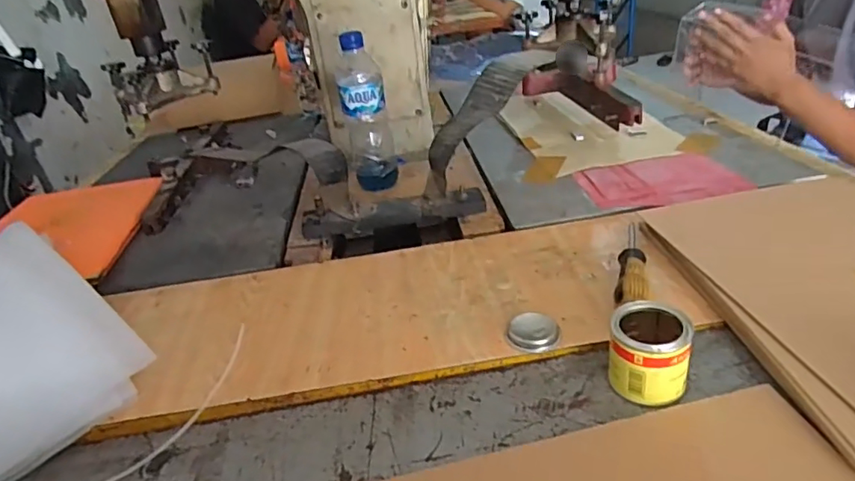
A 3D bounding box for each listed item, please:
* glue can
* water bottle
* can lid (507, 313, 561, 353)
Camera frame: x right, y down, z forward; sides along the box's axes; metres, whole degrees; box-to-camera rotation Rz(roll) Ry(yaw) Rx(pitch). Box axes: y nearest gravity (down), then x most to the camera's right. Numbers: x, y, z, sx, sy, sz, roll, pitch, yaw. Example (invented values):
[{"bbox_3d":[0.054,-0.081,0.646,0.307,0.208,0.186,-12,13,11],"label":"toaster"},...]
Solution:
[{"bbox_3d":[0.169,0.082,0.413,0.057,0.057,0.066,5,32,22],"label":"glue can"},{"bbox_3d":[-0.089,-0.179,0.780,0.068,0.210,0.057,-9,29,-1],"label":"water bottle"},{"bbox_3d":[0.094,0.081,0.479,0.043,0.014,0.043,-6,29,3],"label":"can lid"}]

